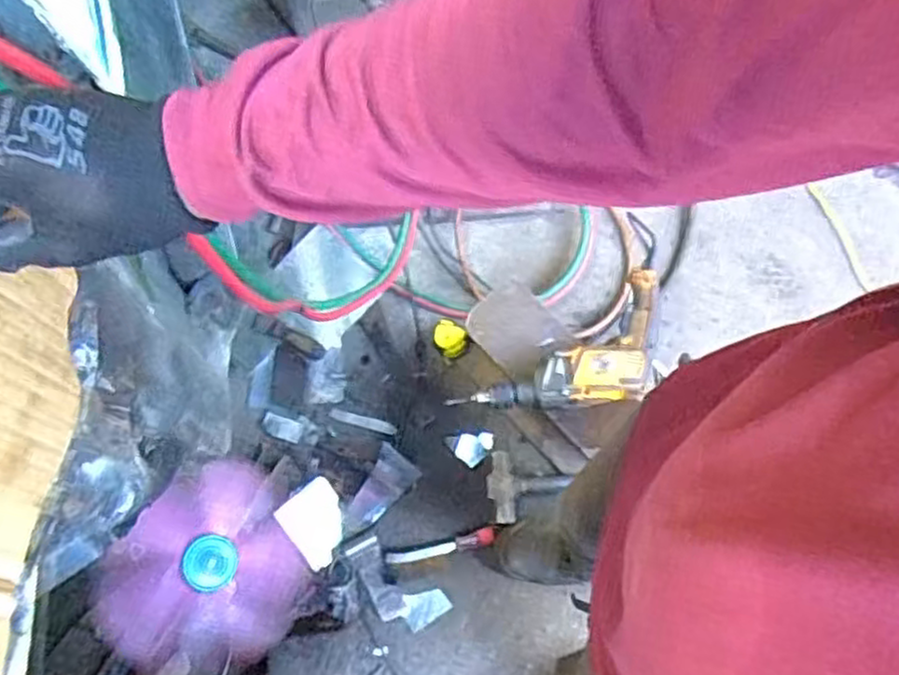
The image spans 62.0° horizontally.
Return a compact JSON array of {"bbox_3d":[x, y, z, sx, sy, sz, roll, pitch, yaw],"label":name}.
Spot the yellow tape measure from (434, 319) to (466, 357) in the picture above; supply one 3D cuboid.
[{"bbox_3d":[0.001,0.001,1.426,0.056,0.036,0.073,-37,77,-10],"label":"yellow tape measure"}]

